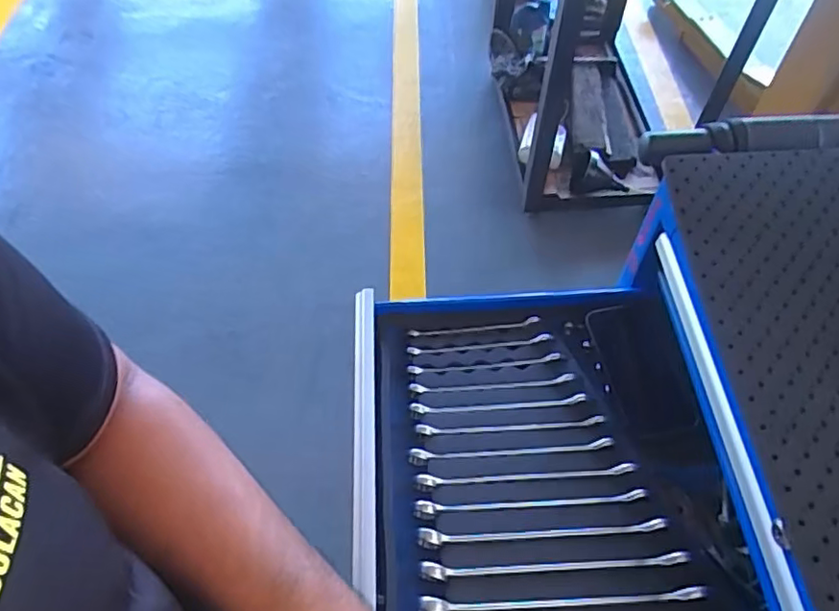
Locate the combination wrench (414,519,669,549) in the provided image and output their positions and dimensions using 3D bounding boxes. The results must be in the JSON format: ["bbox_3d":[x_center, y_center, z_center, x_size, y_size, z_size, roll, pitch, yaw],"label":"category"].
[{"bbox_3d":[0.111,0.209,0.541,0.223,0.011,0.017,-2,57,1],"label":"combination wrench"}]

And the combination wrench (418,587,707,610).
[{"bbox_3d":[0.122,0.255,0.509,0.241,0.009,0.014,-2,57,1],"label":"combination wrench"}]

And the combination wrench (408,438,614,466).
[{"bbox_3d":[0.090,0.143,0.588,0.201,0.007,0.015,-5,57,-1],"label":"combination wrench"}]

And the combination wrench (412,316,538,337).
[{"bbox_3d":[0.061,0.026,0.664,0.146,0.006,0.009,-7,57,-2],"label":"combination wrench"}]

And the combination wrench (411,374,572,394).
[{"bbox_3d":[0.077,0.083,0.628,0.174,0.004,0.011,-4,57,0],"label":"combination wrench"}]

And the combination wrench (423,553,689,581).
[{"bbox_3d":[0.119,0.232,0.526,0.234,0.009,0.015,-2,57,1],"label":"combination wrench"}]

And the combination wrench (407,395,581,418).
[{"bbox_3d":[0.081,0.104,0.614,0.180,0.007,0.014,-2,57,1],"label":"combination wrench"}]

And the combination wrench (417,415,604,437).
[{"bbox_3d":[0.092,0.123,0.602,0.189,0.006,0.011,-4,57,0],"label":"combination wrench"}]

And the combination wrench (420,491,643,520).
[{"bbox_3d":[0.103,0.188,0.556,0.214,0.011,0.016,-2,57,1],"label":"combination wrench"}]

